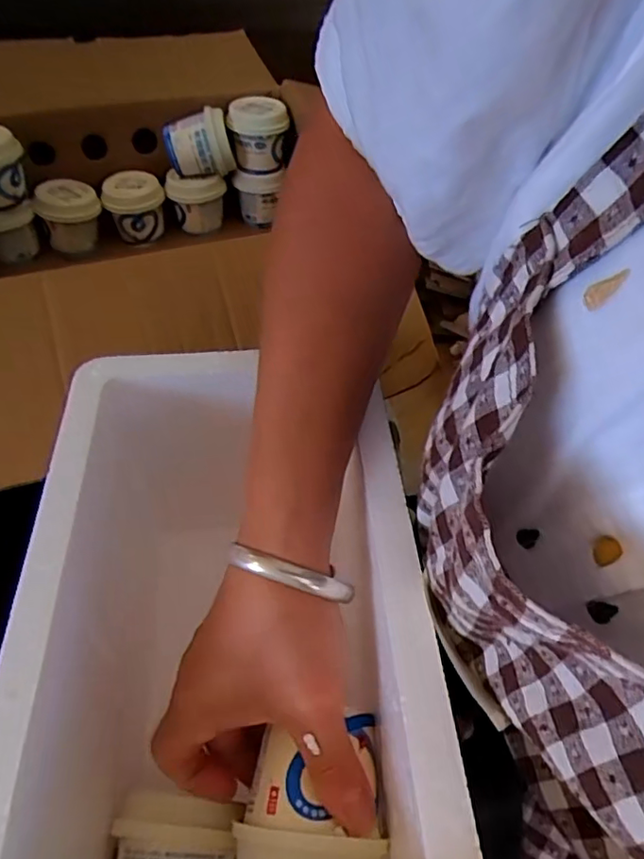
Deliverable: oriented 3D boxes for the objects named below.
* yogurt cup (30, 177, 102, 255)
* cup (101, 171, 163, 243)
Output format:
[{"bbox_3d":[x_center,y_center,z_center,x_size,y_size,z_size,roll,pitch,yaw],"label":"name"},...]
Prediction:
[{"bbox_3d":[-0.289,-0.245,0.664,0.068,0.067,0.060,-25,56,-15],"label":"yogurt cup"},{"bbox_3d":[-0.220,-0.264,0.681,0.067,0.064,0.057,-16,54,-9],"label":"cup"}]

